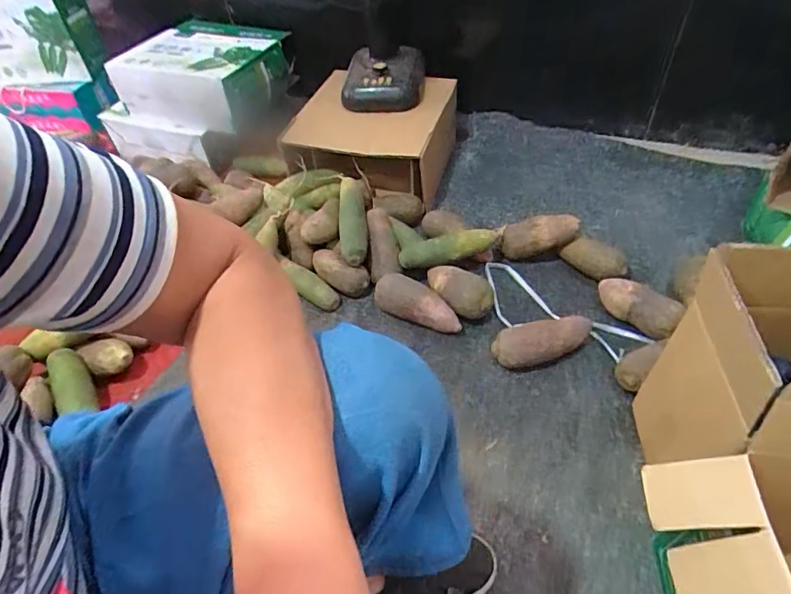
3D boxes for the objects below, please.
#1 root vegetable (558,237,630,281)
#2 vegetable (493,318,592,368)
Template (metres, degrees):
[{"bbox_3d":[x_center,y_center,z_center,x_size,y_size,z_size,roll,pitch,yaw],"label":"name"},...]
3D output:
[{"bbox_3d":[0.394,-0.072,0.947,0.056,0.067,0.127,-33,53,-23],"label":"root vegetable"},{"bbox_3d":[0.256,0.072,0.831,0.177,0.059,0.067,-17,48,-10],"label":"vegetable"}]

